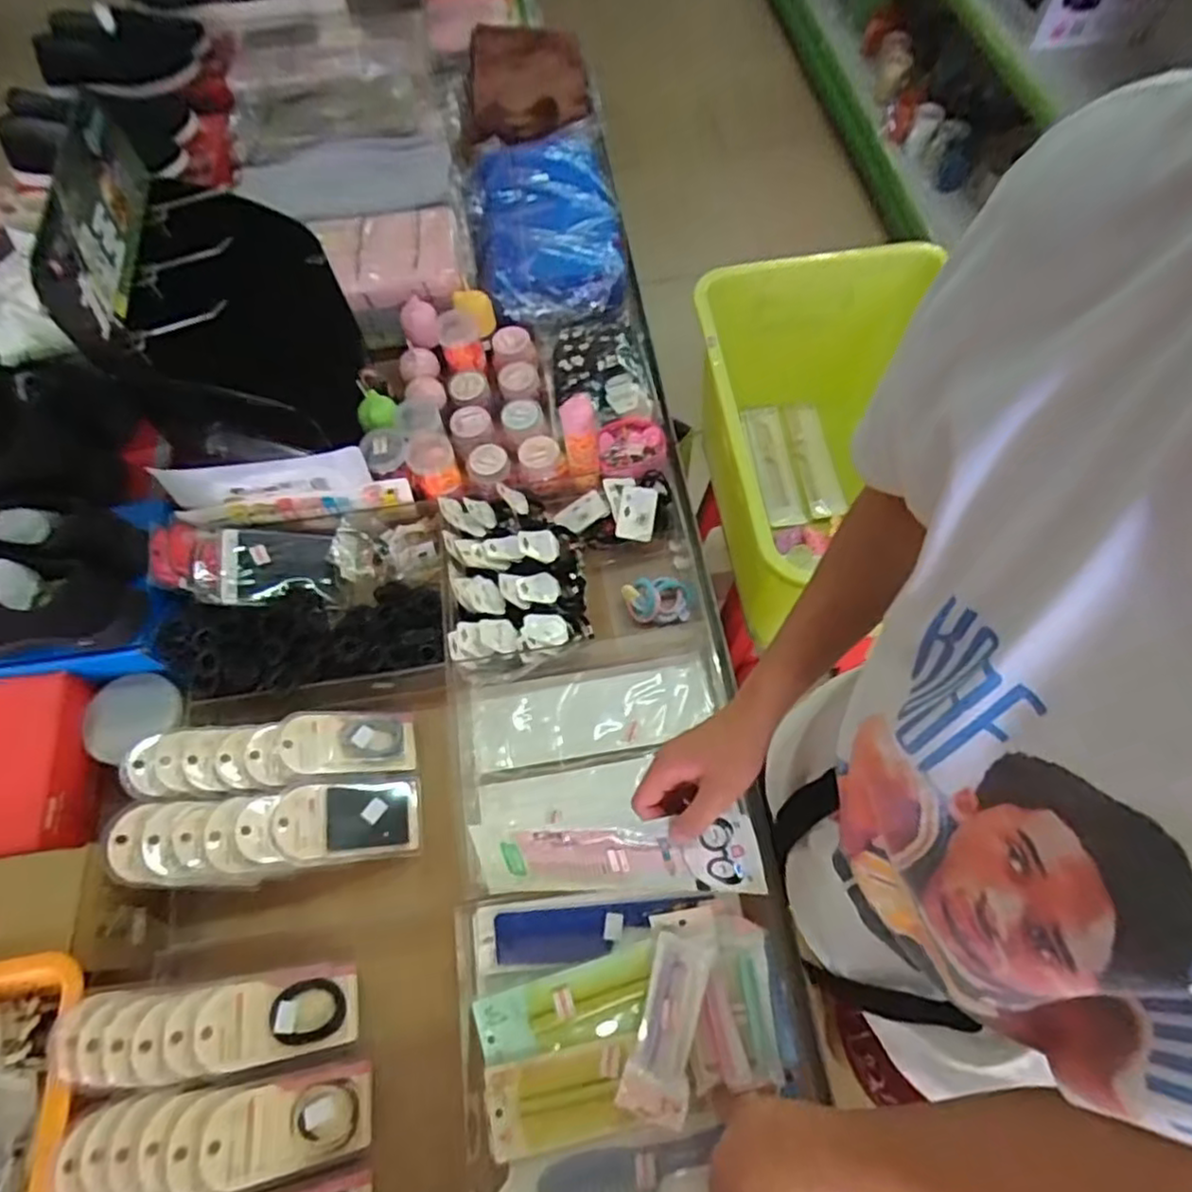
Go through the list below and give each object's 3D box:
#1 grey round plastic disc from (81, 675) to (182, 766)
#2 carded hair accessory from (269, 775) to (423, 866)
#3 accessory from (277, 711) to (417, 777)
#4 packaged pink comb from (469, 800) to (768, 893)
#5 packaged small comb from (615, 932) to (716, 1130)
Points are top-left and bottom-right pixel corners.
[{"bbox_3d":[-0.516,0.128,0.748,0.097,0.006,0.081,-33,79,-21],"label":"grey round plastic disc"},{"bbox_3d":[-0.255,0.232,0.700,0.143,0.016,0.081,2,57,-30],"label":"carded hair accessory"},{"bbox_3d":[-0.269,0.160,0.737,0.139,0.008,0.069,7,61,-26],"label":"accessory"},{"bbox_3d":[0.014,0.227,0.587,0.251,0.082,0.015,-11,18,20],"label":"packaged pink comb"},{"bbox_3d":[0.067,0.387,0.612,0.057,0.025,0.144,16,66,10],"label":"packaged small comb"}]

